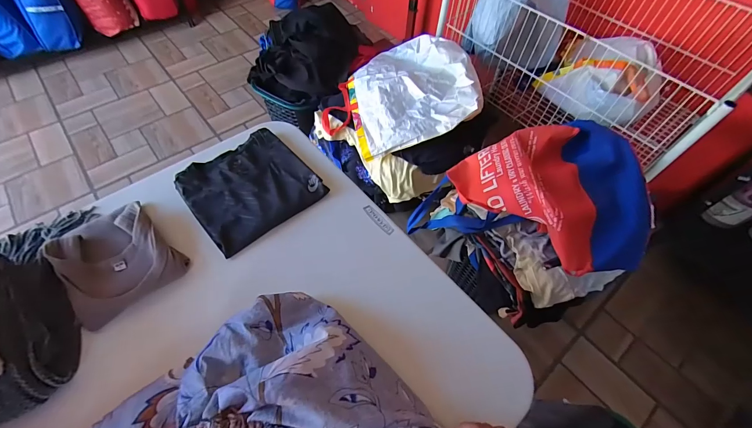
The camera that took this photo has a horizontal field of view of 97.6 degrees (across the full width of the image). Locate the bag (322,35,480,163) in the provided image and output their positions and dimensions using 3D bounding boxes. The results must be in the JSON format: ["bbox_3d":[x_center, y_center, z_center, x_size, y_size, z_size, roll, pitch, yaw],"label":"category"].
[{"bbox_3d":[0.069,-0.436,1.144,0.512,0.076,0.497,-11,59,9],"label":"bag"}]

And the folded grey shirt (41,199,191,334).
[{"bbox_3d":[-0.428,0.070,0.541,0.151,0.032,0.184,-38,66,-24],"label":"folded grey shirt"}]

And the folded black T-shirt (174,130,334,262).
[{"bbox_3d":[-0.246,-0.059,0.647,0.224,0.017,0.219,-38,66,-24],"label":"folded black T-shirt"}]

